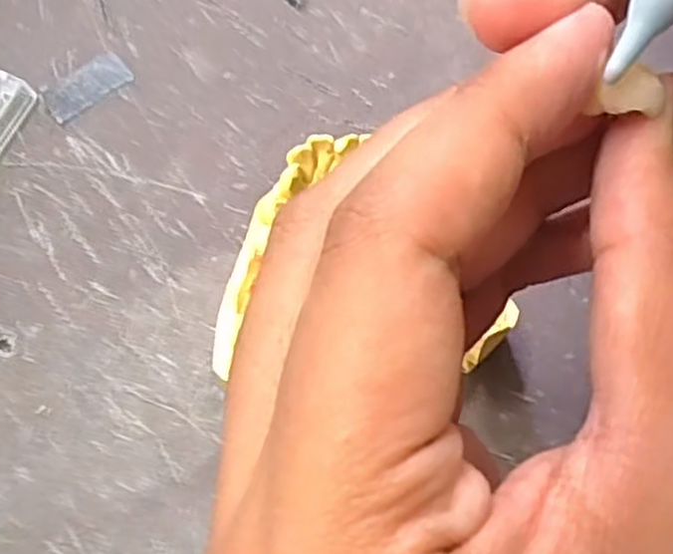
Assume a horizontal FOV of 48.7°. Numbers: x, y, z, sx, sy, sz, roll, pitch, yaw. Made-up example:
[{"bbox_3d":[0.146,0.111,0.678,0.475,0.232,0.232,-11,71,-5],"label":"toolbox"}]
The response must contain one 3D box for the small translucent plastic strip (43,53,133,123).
[{"bbox_3d":[-0.066,-0.051,0.196,0.022,0.004,0.011,-37,76,-10],"label":"small translucent plastic strip"}]

